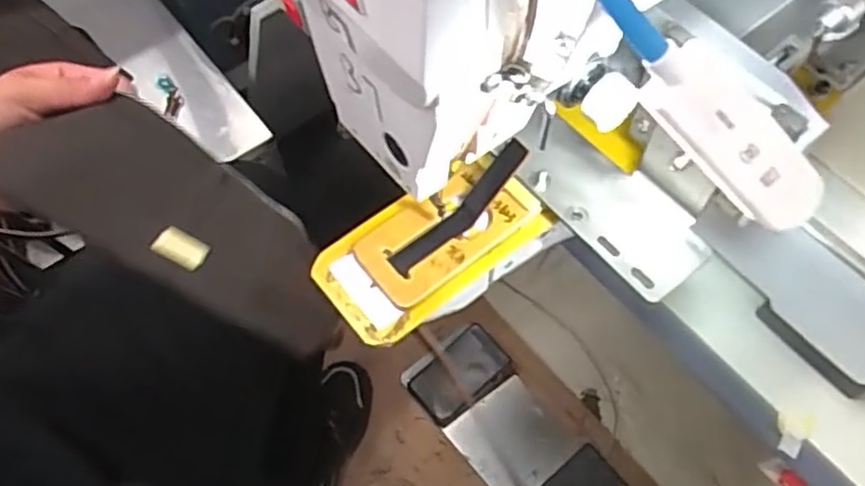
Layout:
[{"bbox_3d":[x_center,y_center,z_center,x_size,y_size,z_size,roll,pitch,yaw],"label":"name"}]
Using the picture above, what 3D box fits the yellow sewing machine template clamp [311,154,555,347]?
[{"bbox_3d":[-0.003,-0.001,0.399,0.125,0.017,0.067,-36,67,-17],"label":"yellow sewing machine template clamp"}]

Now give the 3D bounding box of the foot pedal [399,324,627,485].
[{"bbox_3d":[0.135,0.302,1.077,0.167,0.057,0.348,-37,67,-18],"label":"foot pedal"}]

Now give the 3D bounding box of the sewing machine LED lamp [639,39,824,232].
[{"bbox_3d":[0.096,-0.031,0.223,0.081,0.024,0.016,38,61,-24],"label":"sewing machine LED lamp"}]

